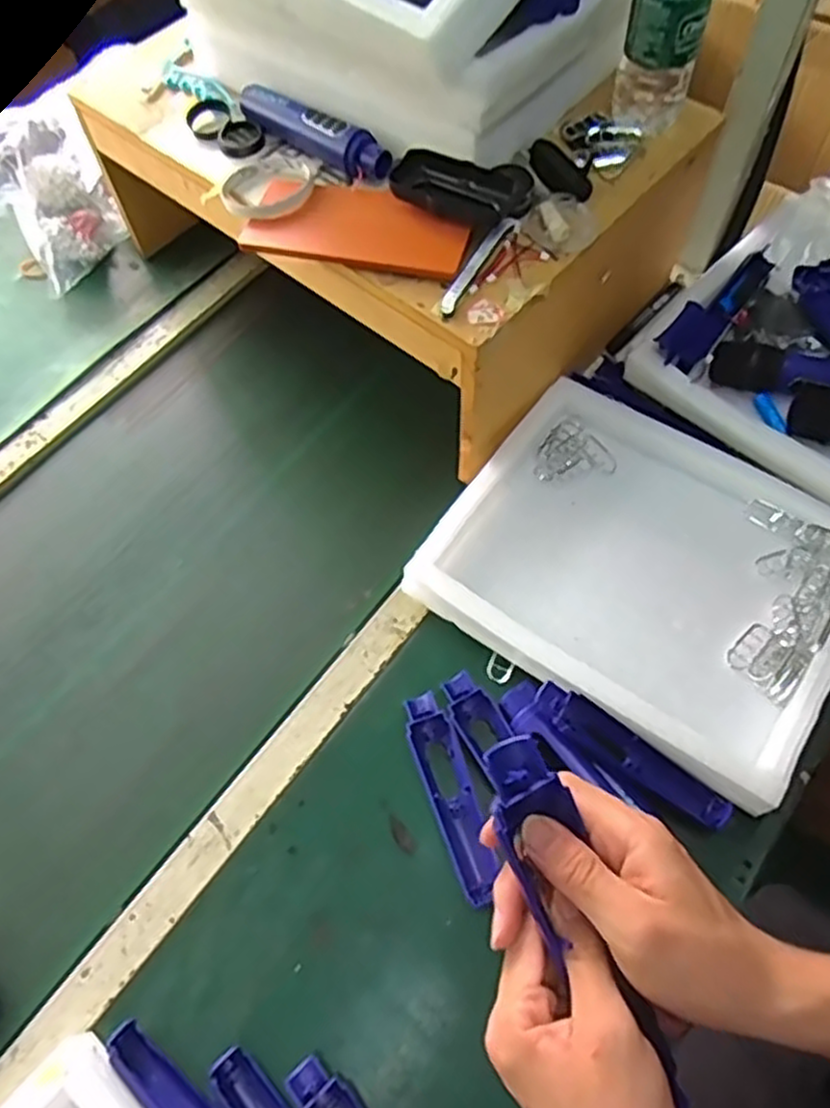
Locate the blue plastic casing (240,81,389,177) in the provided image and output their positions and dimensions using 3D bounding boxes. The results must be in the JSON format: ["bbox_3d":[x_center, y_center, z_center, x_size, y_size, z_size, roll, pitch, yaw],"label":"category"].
[{"bbox_3d":[-0.093,-0.392,0.688,0.175,0.031,0.030,37,69,19],"label":"blue plastic casing"}]

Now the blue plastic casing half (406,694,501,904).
[{"bbox_3d":[0.029,0.198,0.618,0.036,0.018,0.167,-17,62,-8],"label":"blue plastic casing half"}]

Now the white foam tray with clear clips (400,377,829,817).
[{"bbox_3d":[0.214,0.008,0.682,0.351,0.038,0.288,32,67,17],"label":"white foam tray with clear clips"}]

